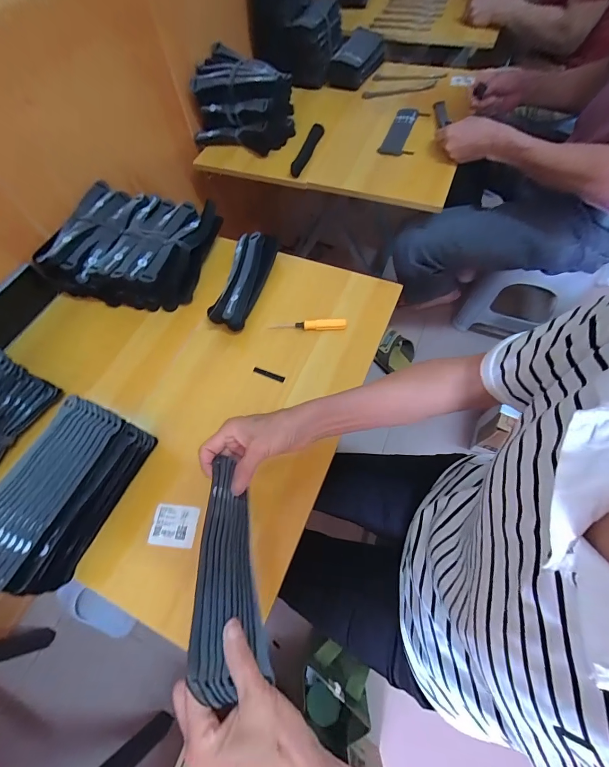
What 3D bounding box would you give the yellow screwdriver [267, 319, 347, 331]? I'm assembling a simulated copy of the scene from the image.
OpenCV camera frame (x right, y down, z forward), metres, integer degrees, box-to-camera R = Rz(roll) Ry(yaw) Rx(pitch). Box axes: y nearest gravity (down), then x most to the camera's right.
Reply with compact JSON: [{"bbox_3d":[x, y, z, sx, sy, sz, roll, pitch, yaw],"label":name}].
[{"bbox_3d":[0.006,-0.094,0.556,0.124,0.021,0.015,-2,63,2],"label":"yellow screwdriver"}]

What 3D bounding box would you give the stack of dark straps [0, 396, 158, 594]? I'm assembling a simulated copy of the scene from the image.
[{"bbox_3d":[-0.287,0.129,0.402,0.094,0.086,0.202,18,65,12],"label":"stack of dark straps"}]

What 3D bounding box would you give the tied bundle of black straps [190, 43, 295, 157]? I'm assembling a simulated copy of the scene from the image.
[{"bbox_3d":[-0.138,-0.650,0.788,0.217,0.140,0.144,17,65,12],"label":"tied bundle of black straps"}]

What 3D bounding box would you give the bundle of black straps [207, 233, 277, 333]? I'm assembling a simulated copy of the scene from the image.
[{"bbox_3d":[-0.106,-0.187,0.596,0.068,0.050,0.214,10,64,9],"label":"bundle of black straps"}]

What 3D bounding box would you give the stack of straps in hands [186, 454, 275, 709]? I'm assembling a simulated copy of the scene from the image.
[{"bbox_3d":[-0.067,0.162,0.312,0.048,0.055,0.192,-10,44,-1],"label":"stack of straps in hands"}]

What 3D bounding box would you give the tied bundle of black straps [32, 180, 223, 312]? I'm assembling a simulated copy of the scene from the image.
[{"bbox_3d":[-0.315,-0.248,0.609,0.264,0.086,0.206,11,64,9],"label":"tied bundle of black straps"}]

